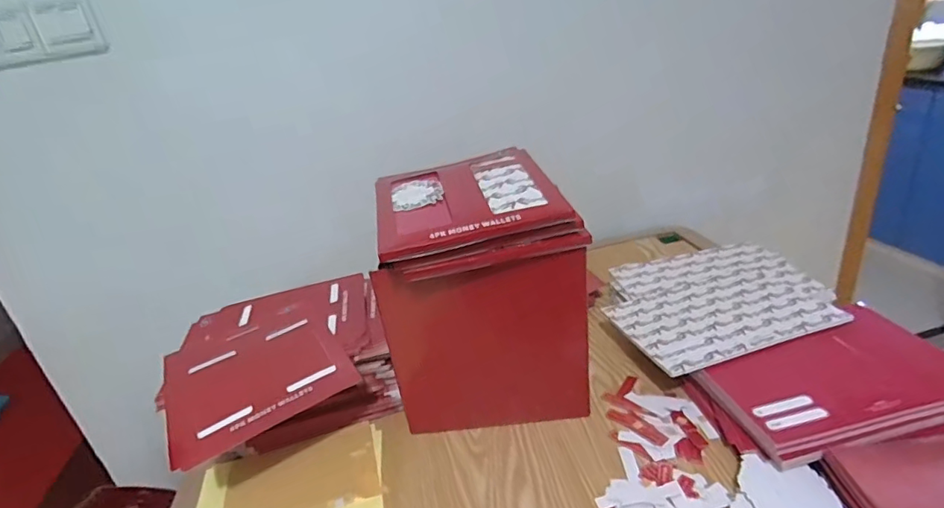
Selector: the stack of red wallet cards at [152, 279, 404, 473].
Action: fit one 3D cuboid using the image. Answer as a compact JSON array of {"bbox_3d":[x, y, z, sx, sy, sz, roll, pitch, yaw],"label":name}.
[{"bbox_3d":[-0.255,0.167,0.688,0.258,0.119,0.299,-19,29,-22],"label":"stack of red wallet cards"}]

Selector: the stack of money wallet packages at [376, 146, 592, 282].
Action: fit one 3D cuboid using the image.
[{"bbox_3d":[-0.004,-0.049,0.566,0.208,0.068,0.184,-12,27,-9],"label":"stack of money wallet packages"}]

